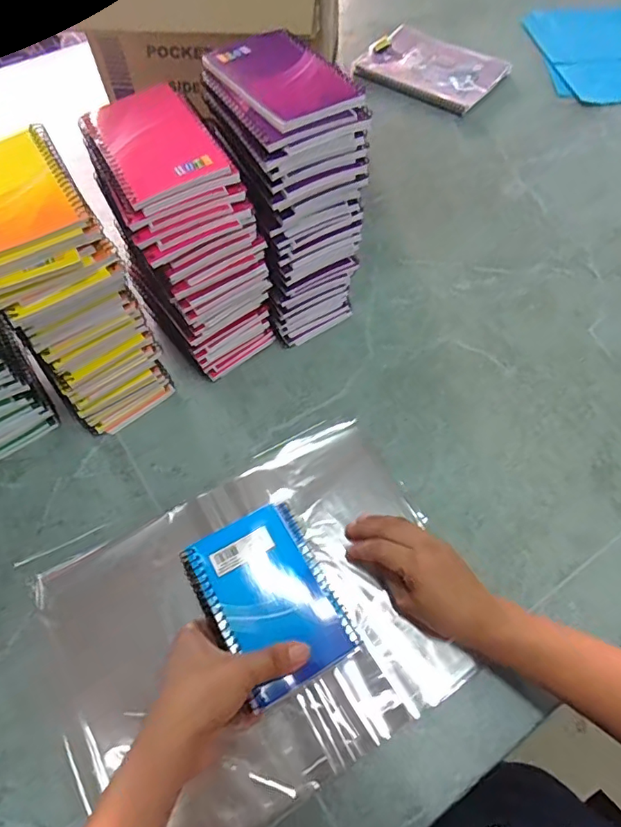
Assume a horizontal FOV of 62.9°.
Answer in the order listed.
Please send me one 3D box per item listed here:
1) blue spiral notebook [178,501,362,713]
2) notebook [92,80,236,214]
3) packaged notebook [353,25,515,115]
[{"bbox_3d":[-0.033,0.142,0.395,0.094,0.017,0.130,-27,63,-13],"label":"blue spiral notebook"},{"bbox_3d":[-0.126,-0.226,0.419,0.084,0.010,0.128,-25,64,-14],"label":"notebook"},{"bbox_3d":[0.196,-0.578,0.848,0.229,0.019,0.165,39,68,21],"label":"packaged notebook"}]

